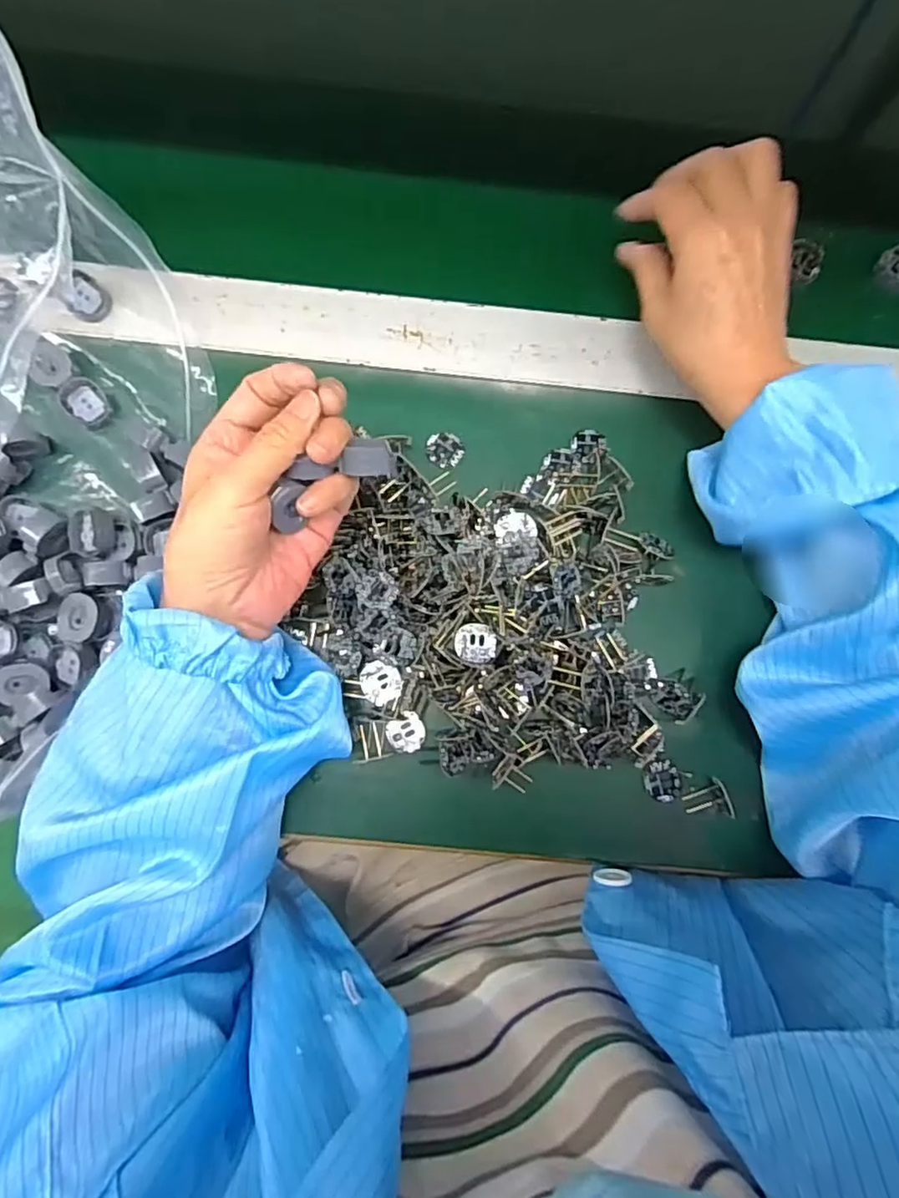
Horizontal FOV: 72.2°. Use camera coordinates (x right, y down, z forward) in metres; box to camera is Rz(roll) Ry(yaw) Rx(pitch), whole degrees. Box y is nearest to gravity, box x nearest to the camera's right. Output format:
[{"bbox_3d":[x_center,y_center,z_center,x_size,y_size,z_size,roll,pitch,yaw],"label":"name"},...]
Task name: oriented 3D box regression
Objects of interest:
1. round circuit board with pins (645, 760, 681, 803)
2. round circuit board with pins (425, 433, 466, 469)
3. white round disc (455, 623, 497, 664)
[{"bbox_3d":[0.130,0.112,0.377,0.020,0.006,0.024,-3,85,-2],"label":"round circuit board with pins"},{"bbox_3d":[-0.003,-0.095,0.395,0.024,0.004,0.022,0,85,-2],"label":"round circuit board with pins"},{"bbox_3d":[0.016,0.026,0.362,0.024,0.004,0.023,0,85,-2],"label":"white round disc"}]

